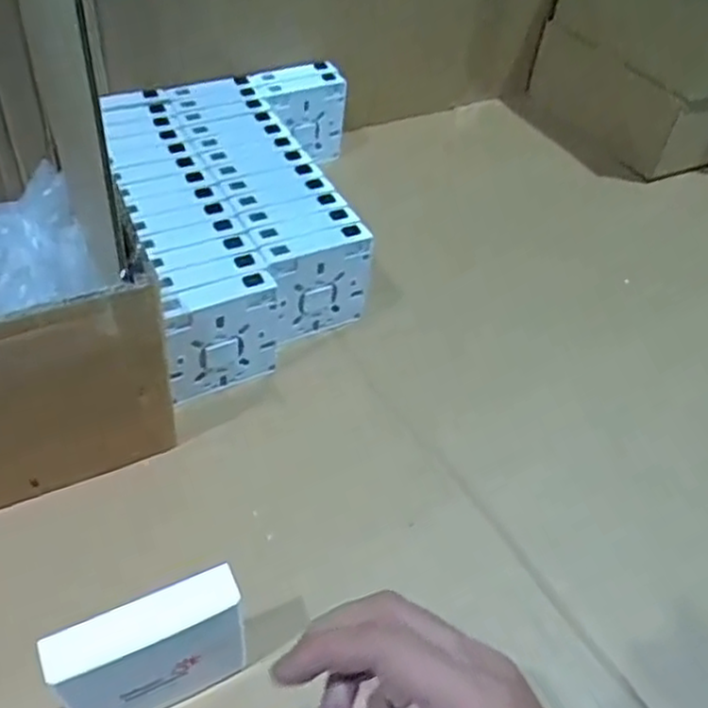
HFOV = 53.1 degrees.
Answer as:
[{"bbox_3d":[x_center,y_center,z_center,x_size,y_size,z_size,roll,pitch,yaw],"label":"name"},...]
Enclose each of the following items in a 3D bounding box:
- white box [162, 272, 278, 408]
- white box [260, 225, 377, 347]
[{"bbox_3d":[-0.093,-0.012,0.497,0.081,0.085,0.021,-22,51,-23],"label":"white box"},{"bbox_3d":[-0.029,-0.052,0.546,0.082,0.088,0.019,-22,51,-23],"label":"white box"}]

